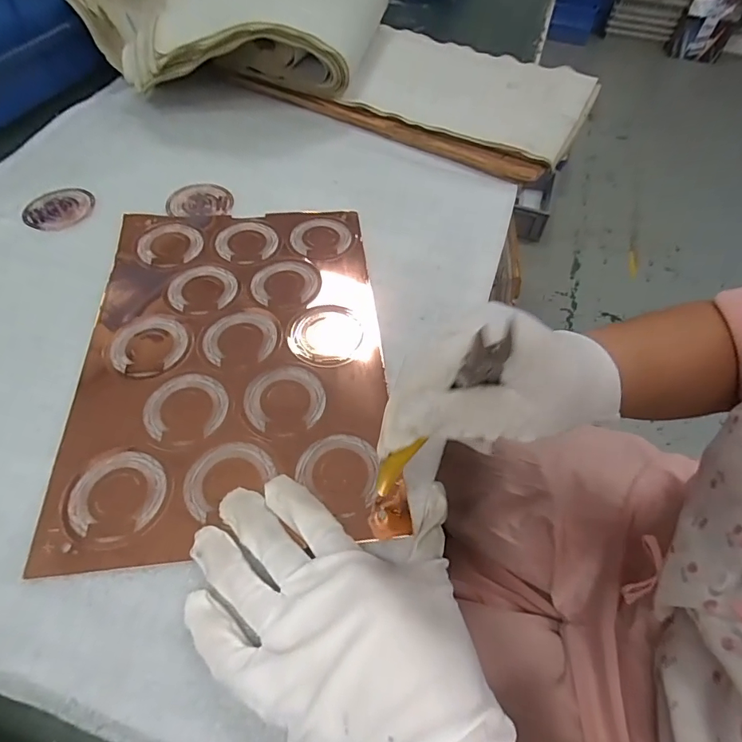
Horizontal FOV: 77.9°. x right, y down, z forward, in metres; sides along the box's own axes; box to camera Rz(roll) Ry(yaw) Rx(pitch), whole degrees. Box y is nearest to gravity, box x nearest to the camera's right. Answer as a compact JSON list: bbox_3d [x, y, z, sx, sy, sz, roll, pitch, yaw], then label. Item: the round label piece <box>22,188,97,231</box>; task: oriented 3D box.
[{"bbox_3d":[-0.288,-0.151,0.426,0.050,0.007,0.060,18,56,10],"label":"round label piece"}]

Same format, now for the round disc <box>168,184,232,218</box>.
[{"bbox_3d":[-0.165,-0.167,0.442,0.058,0.008,0.053,-10,56,-10],"label":"round disc"}]

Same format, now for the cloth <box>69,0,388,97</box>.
[{"bbox_3d":[-0.157,-0.438,0.568,0.347,0.110,0.302,3,55,-1],"label":"cloth"}]

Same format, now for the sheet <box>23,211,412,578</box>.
[{"bbox_3d":[-0.097,-0.020,0.337,0.203,0.005,0.293,-4,55,-6],"label":"sheet"}]

